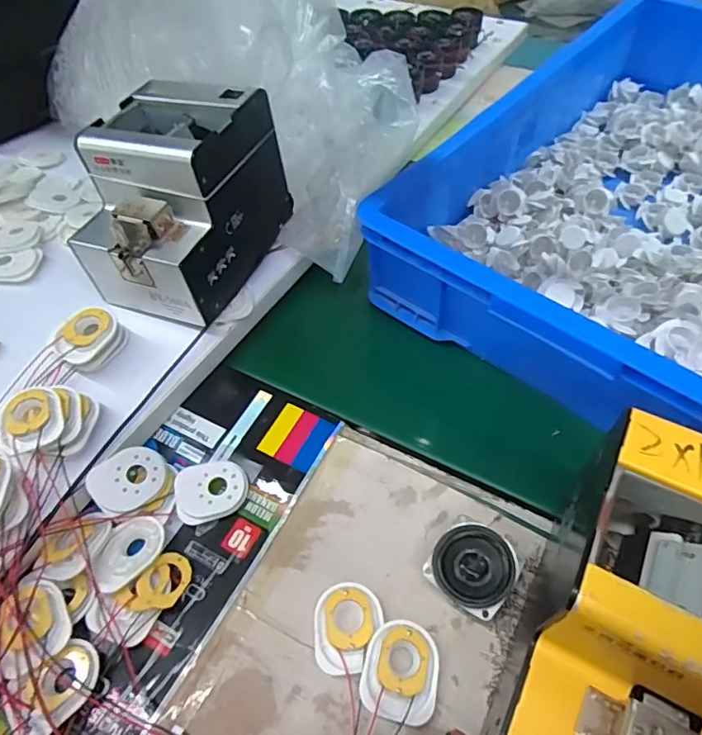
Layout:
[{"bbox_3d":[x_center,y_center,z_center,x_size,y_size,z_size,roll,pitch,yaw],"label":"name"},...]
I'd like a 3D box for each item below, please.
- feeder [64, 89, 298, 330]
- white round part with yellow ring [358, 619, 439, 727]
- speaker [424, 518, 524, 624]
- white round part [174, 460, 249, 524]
[{"bbox_3d":[-0.164,-0.163,0.504,0.134,0.139,0.177,16,55,14],"label":"feeder"},{"bbox_3d":[0.033,0.198,0.345,0.048,0.009,0.056,12,54,12],"label":"white round part with yellow ring"},{"bbox_3d":[0.087,0.146,0.378,0.056,0.036,0.055,-1,53,2],"label":"speaker"},{"bbox_3d":[-0.116,0.101,0.434,0.058,0.015,0.046,-15,54,-8],"label":"white round part"}]

